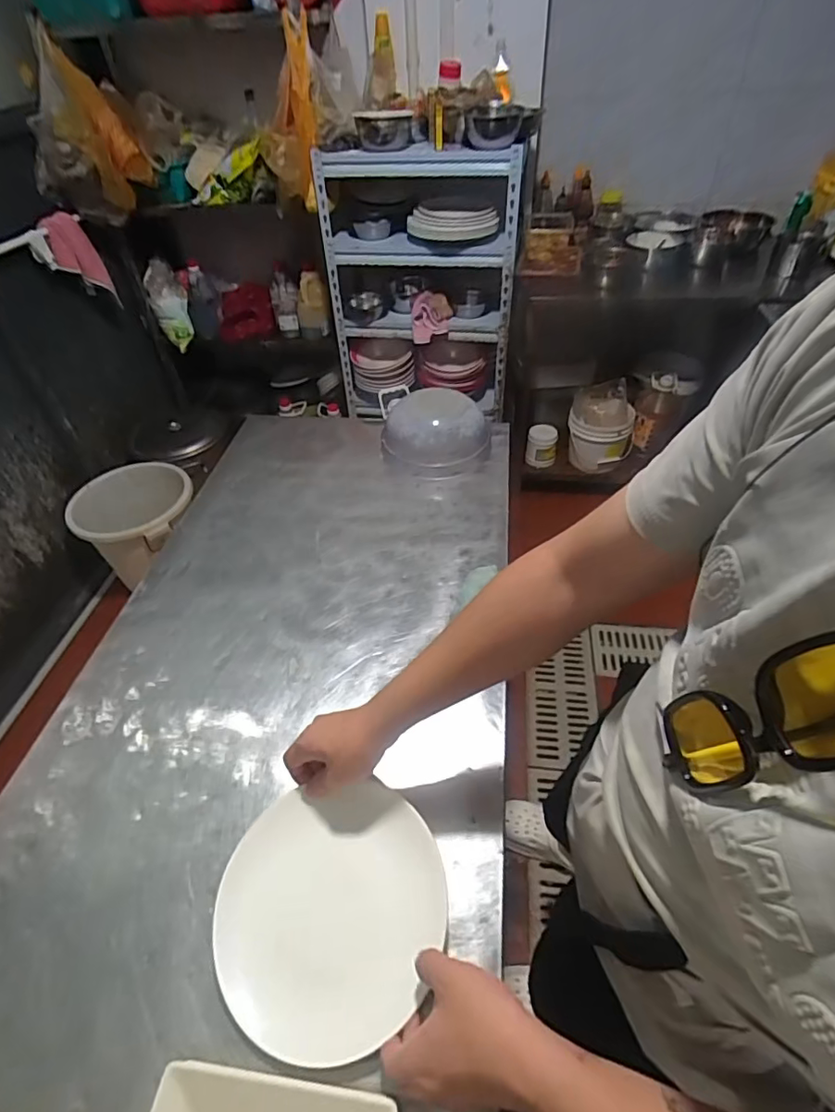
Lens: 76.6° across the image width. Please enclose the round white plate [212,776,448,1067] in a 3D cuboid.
[{"bbox_3d":[-0.085,0.339,0.510,0.216,0.038,0.207,-1,45,1],"label":"round white plate"}]

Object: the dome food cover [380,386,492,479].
[{"bbox_3d":[0.034,-0.251,1.067,0.212,0.104,0.174,2,46,5],"label":"dome food cover"}]

